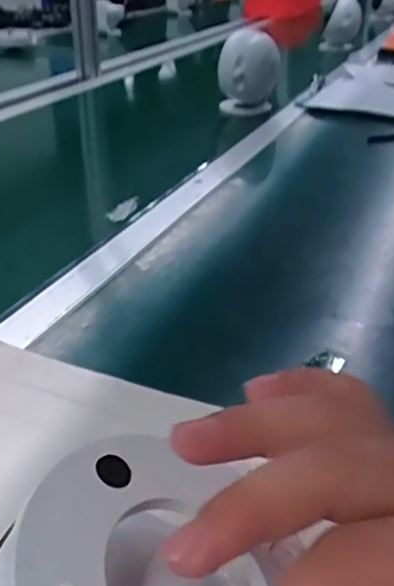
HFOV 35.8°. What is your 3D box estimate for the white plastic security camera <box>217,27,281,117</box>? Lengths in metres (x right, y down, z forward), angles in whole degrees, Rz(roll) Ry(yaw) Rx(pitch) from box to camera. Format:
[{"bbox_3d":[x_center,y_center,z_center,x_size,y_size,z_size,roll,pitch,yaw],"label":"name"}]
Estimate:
[{"bbox_3d":[0.084,-0.361,1.005,0.097,0.129,0.087,3,31,5],"label":"white plastic security camera"}]

